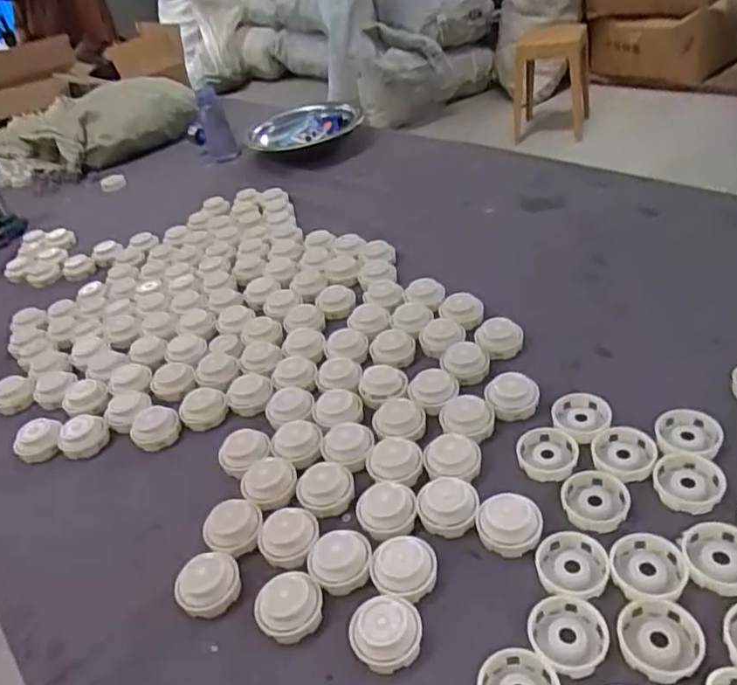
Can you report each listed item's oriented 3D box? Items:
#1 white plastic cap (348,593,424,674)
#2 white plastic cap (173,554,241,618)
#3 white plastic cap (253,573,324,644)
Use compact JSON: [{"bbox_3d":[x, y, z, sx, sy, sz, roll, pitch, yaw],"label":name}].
[{"bbox_3d":[0.013,0.248,0.550,0.060,0.037,0.056,-9,38,7],"label":"white plastic cap"},{"bbox_3d":[-0.159,0.240,0.630,0.064,0.037,0.057,-30,39,-21],"label":"white plastic cap"},{"bbox_3d":[-0.073,0.245,0.590,0.061,0.036,0.055,-17,36,-4],"label":"white plastic cap"}]

